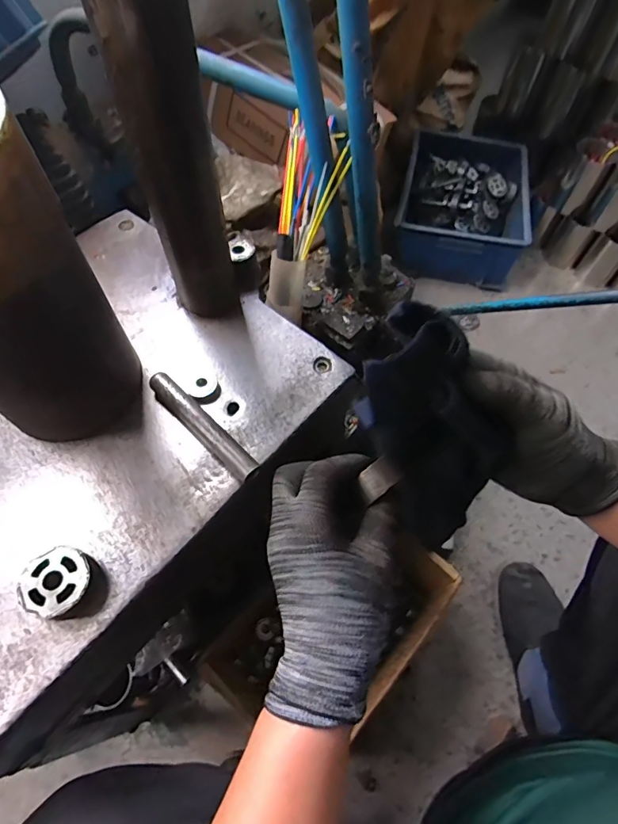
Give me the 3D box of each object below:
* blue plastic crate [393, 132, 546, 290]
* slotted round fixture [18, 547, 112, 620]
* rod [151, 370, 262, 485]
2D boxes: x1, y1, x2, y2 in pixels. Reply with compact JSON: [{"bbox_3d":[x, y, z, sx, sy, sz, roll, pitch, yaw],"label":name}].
[{"bbox_3d":[0.393,-0.529,1.143,0.311,0.141,0.396,12,62,5],"label":"blue plastic crate"},{"bbox_3d":[-0.190,0.135,0.351,0.057,0.025,0.049,17,62,8],"label":"slotted round fixture"},{"bbox_3d":[-0.101,0.013,0.423,0.138,0.020,0.022,41,68,19],"label":"rod"}]

